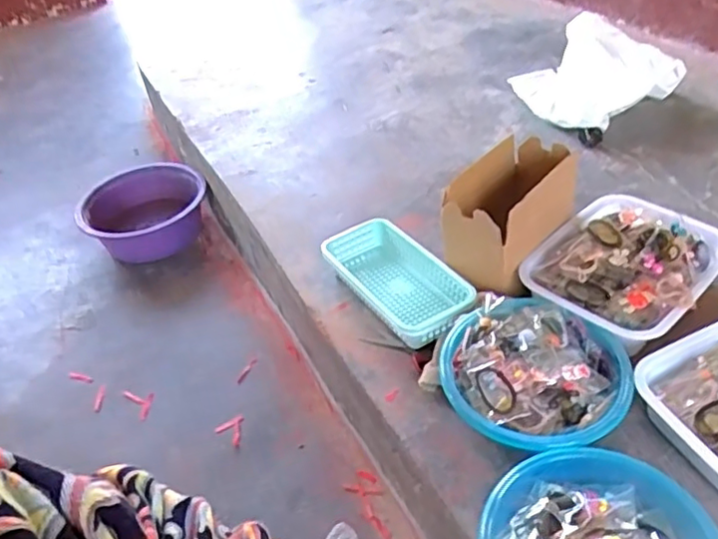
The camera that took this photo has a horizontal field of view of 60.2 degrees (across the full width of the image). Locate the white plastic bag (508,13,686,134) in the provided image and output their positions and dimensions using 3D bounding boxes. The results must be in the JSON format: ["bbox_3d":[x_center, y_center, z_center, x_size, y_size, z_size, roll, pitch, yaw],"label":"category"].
[{"bbox_3d":[0.469,-0.412,1.289,0.237,0.133,0.286,-26,49,-22],"label":"white plastic bag"}]

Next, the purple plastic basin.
[{"bbox_3d":[-0.493,-0.125,1.429,0.272,0.140,0.289,-2,44,1],"label":"purple plastic basin"}]

